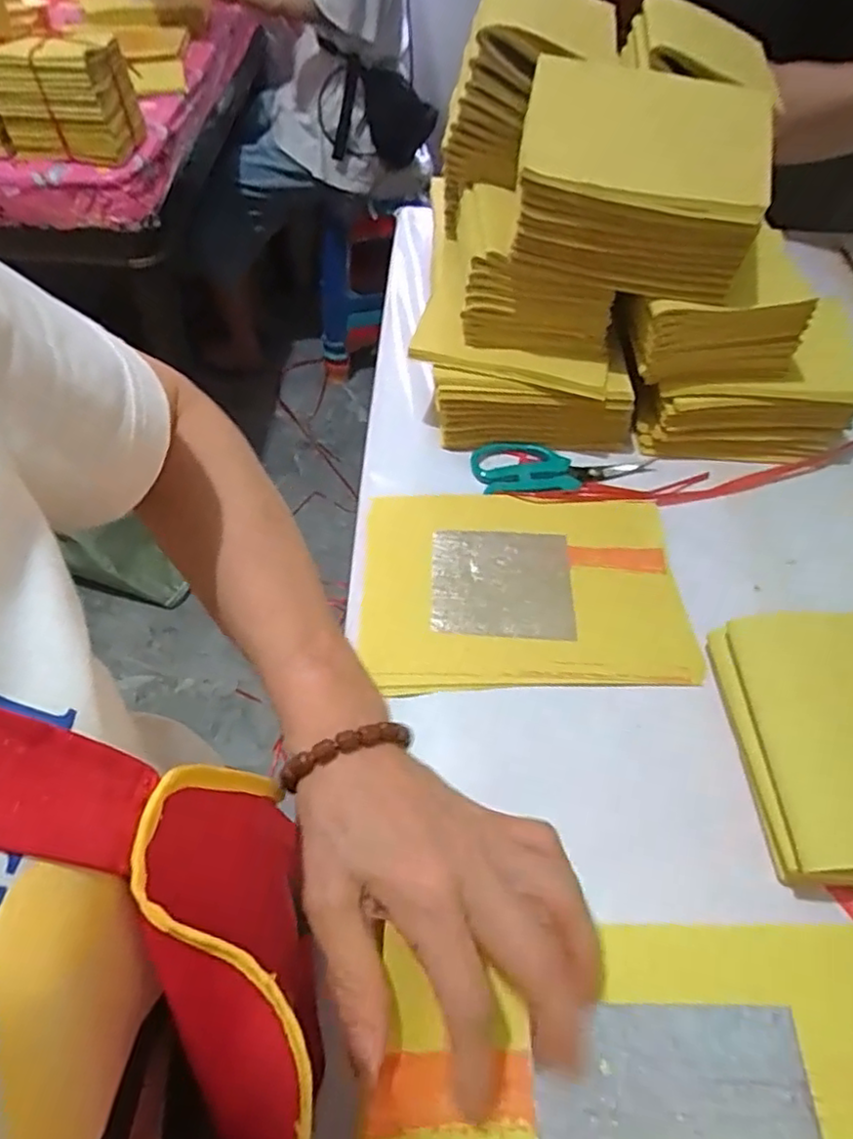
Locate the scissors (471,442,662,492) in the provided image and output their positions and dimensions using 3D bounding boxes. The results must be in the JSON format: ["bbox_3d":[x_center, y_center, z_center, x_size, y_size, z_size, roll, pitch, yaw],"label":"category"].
[{"bbox_3d":[0.115,-0.084,0.552,0.151,0.012,0.053,-3,55,-4],"label":"scissors"}]

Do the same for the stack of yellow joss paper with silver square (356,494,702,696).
[{"bbox_3d":[0.068,0.012,0.479,0.225,0.015,0.160,-2,55,-4],"label":"stack of yellow joss paper with silver square"}]

